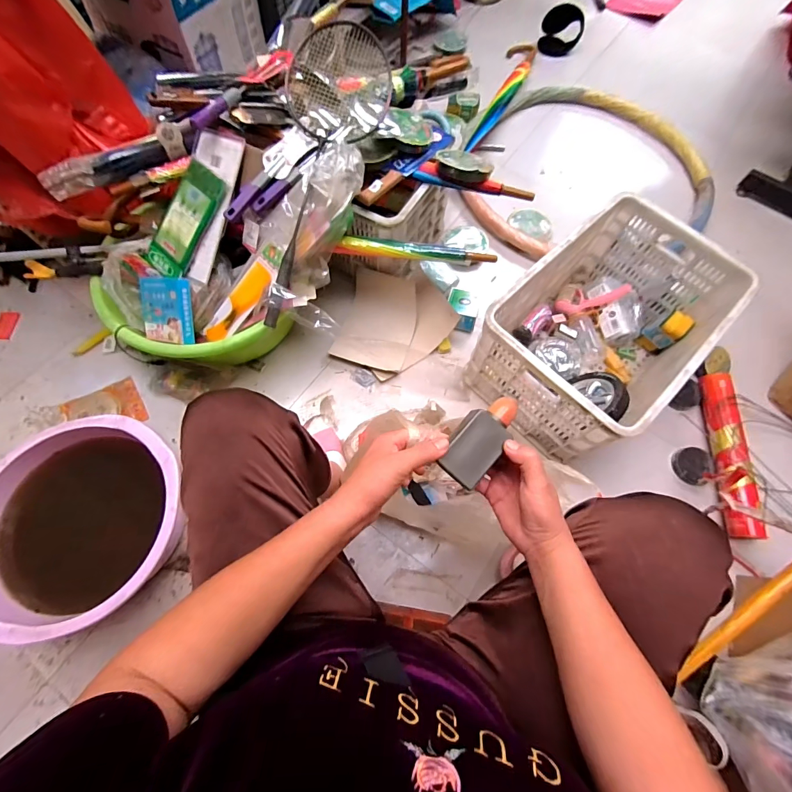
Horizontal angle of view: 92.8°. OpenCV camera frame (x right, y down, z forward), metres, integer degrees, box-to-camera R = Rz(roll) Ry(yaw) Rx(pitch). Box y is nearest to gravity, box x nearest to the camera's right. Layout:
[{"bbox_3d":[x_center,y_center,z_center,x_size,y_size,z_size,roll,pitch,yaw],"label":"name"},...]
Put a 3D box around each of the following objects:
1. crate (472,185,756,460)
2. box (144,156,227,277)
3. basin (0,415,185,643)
[{"bbox_3d":[0.482,-0.152,0.893,0.522,0.261,0.369,-41,75,-15],"label":"crate"},{"bbox_3d":[-0.451,-0.371,0.807,0.120,0.017,0.237,38,102,12],"label":"box"},{"bbox_3d":[-0.607,0.247,0.736,0.354,0.153,0.363,0,69,-1],"label":"basin"}]

